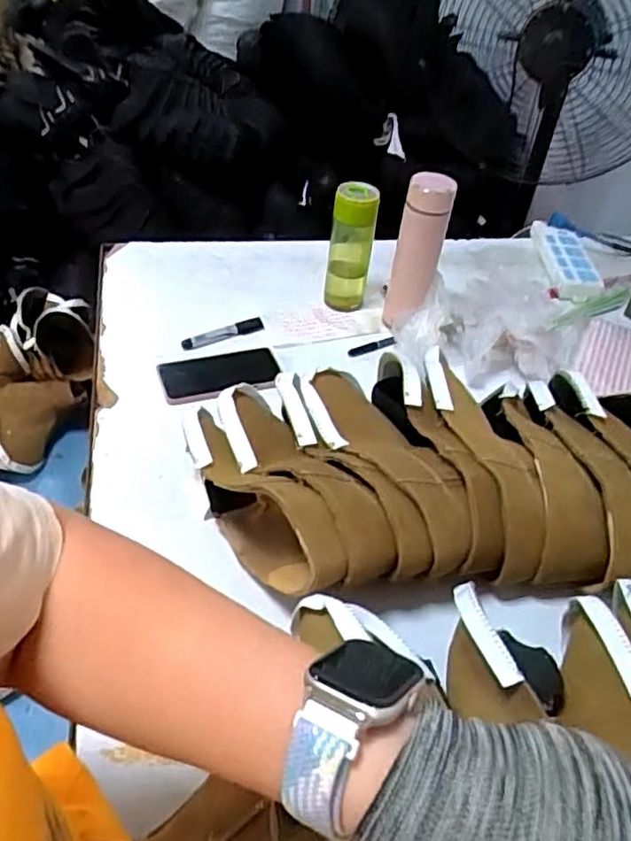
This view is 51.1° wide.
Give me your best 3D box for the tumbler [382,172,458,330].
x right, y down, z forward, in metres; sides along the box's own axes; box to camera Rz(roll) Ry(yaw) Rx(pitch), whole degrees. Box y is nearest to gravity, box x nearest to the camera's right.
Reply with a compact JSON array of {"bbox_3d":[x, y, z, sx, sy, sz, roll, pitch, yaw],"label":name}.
[{"bbox_3d":[0.148,-0.241,0.977,0.066,0.224,0.065,10,44,2],"label":"tumbler"}]

